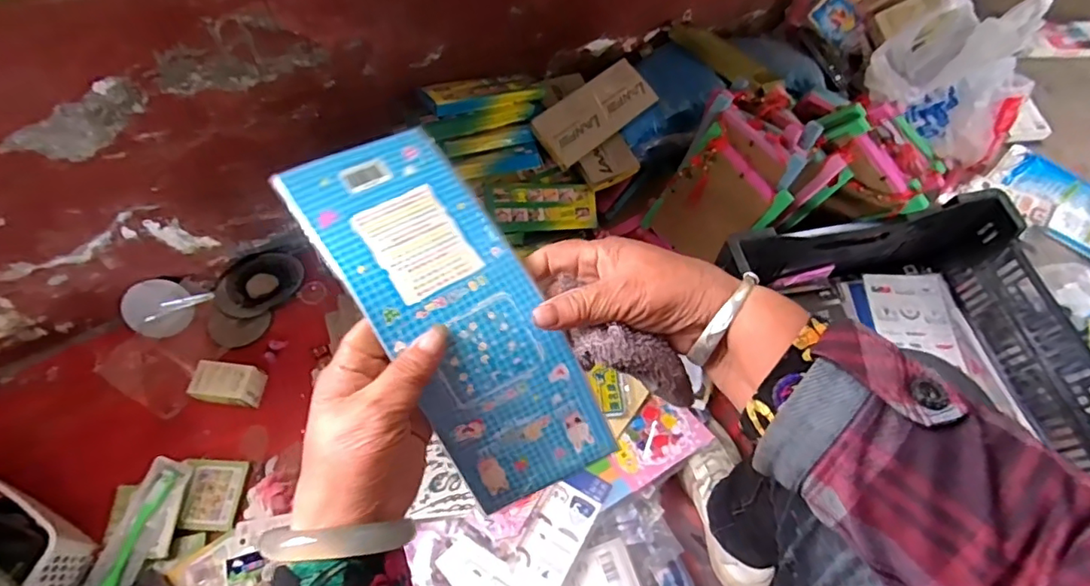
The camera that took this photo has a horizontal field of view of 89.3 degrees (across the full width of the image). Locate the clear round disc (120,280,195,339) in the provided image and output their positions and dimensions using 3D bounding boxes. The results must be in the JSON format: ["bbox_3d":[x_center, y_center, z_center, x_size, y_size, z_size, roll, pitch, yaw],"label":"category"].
[{"bbox_3d":[-0.601,0.025,0.856,0.090,0.013,0.089,-6,105,-24],"label":"clear round disc"}]

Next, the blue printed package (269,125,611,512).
[{"bbox_3d":[-0.051,0.015,0.337,0.095,0.045,0.244,-34,95,-15],"label":"blue printed package"}]

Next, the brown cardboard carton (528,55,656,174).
[{"bbox_3d":[0.080,-0.288,0.876,0.218,0.023,0.092,-40,87,-20],"label":"brown cardboard carton"}]

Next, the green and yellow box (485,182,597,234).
[{"bbox_3d":[-0.005,-0.133,0.847,0.176,0.021,0.073,-6,95,-24],"label":"green and yellow box"}]

